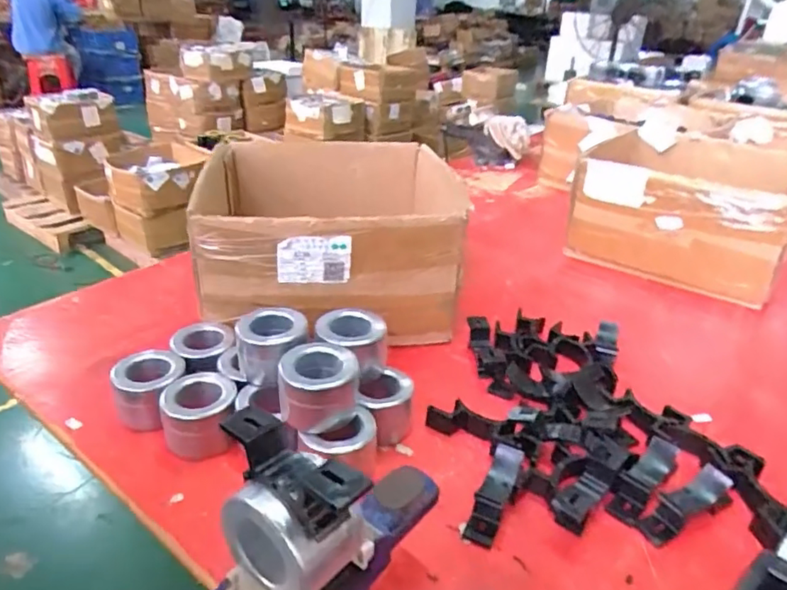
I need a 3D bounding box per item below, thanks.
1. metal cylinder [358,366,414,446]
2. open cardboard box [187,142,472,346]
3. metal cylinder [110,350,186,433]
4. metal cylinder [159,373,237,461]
[{"bbox_3d":[-0.007,0.113,0.583,0.053,0.054,0.067,1,28,-1],"label":"metal cylinder"},{"bbox_3d":[-0.086,-0.090,0.803,0.375,0.162,0.411,0,28,-3],"label":"open cardboard box"},{"bbox_3d":[-0.249,0.097,0.584,0.068,0.055,0.063,-13,31,-25],"label":"metal cylinder"},{"bbox_3d":[-0.189,0.116,0.557,0.066,0.053,0.068,-6,29,-14],"label":"metal cylinder"}]

